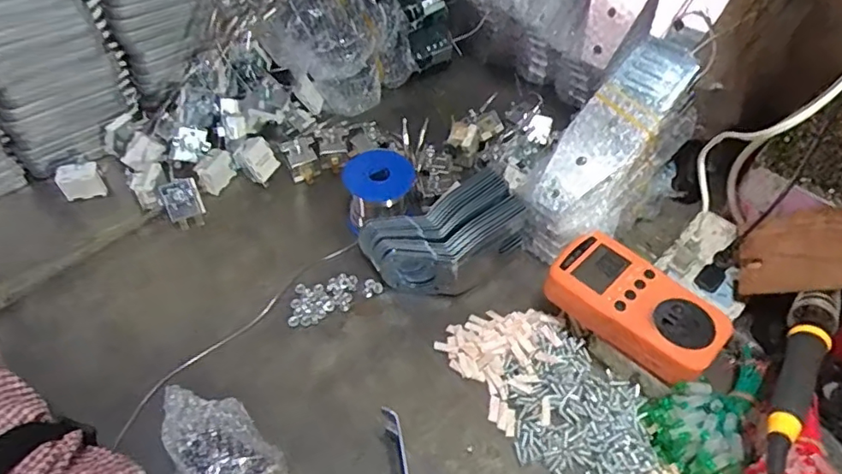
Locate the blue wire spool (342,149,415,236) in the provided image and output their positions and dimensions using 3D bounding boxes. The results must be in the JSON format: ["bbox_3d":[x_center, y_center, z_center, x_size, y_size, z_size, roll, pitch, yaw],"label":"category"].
[{"bbox_3d":[-0.039,-0.043,0.523,0.063,0.059,0.058,-3,51,-3],"label":"blue wire spool"}]

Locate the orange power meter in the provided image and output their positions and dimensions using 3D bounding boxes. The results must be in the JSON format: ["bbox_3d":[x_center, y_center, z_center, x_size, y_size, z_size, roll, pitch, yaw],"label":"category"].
[{"bbox_3d":[0.163,0.051,0.419,0.126,0.034,0.068,37,59,25],"label":"orange power meter"}]

